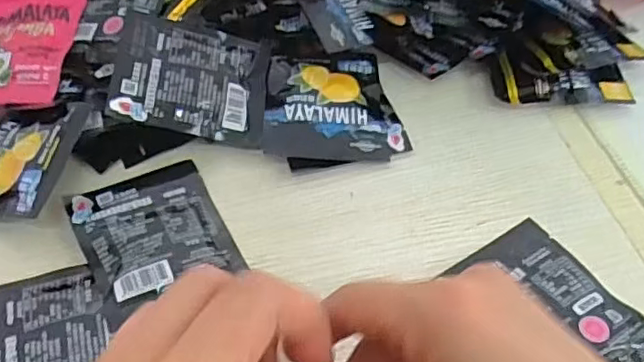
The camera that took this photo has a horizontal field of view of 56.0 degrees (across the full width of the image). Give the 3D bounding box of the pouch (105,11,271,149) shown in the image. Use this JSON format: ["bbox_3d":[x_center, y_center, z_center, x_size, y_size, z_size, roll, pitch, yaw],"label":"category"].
[{"bbox_3d":[-0.092,-0.075,0.435,0.105,0.009,0.087,11,65,-18],"label":"pouch"}]

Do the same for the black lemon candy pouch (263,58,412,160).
[{"bbox_3d":[0.010,-0.057,0.448,0.098,0.022,0.090,-1,54,1],"label":"black lemon candy pouch"}]

